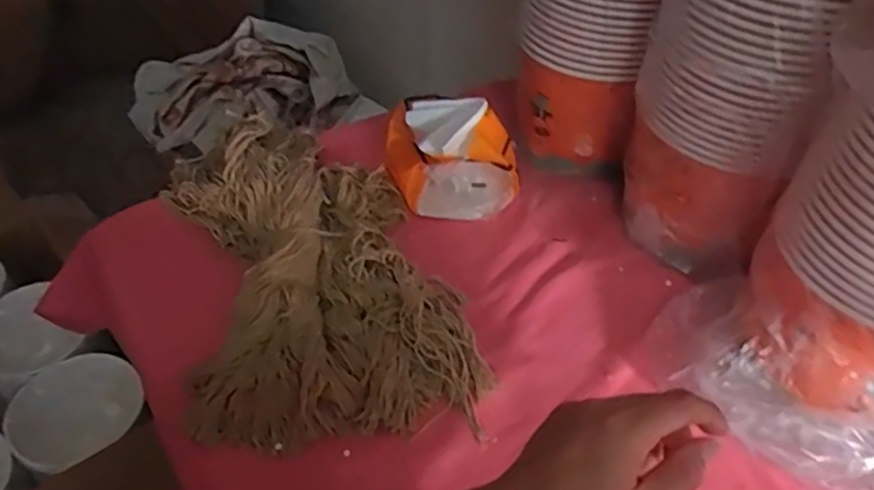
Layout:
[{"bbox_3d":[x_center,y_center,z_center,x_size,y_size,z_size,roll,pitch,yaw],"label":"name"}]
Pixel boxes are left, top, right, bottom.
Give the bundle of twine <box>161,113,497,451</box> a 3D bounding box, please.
[{"bbox_3d":[-0.115,0.009,0.610,0.218,0.058,0.349,-13,48,-13],"label":"bundle of twine"}]

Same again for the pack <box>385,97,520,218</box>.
[{"bbox_3d":[0.013,-0.099,0.696,0.120,0.078,0.132,-6,45,-7],"label":"pack"}]

